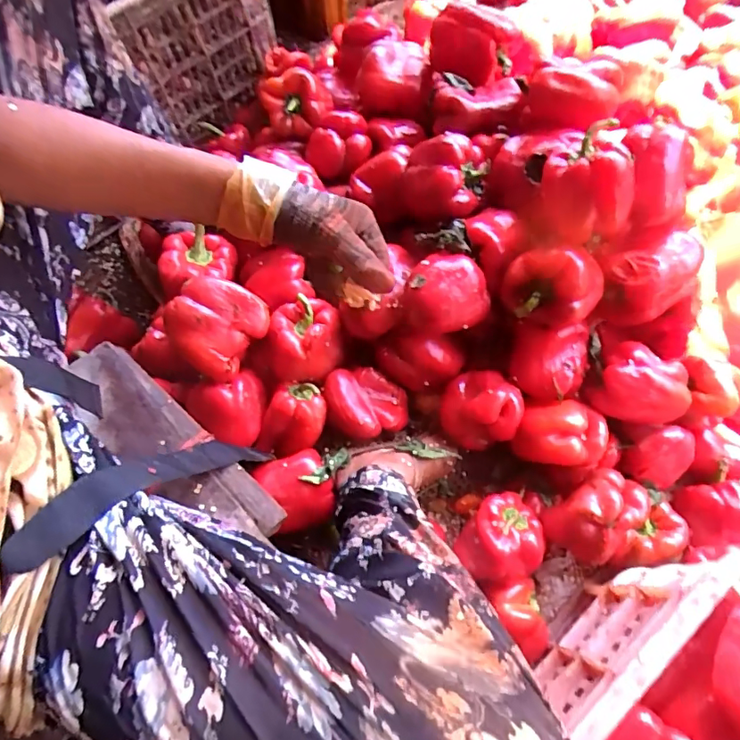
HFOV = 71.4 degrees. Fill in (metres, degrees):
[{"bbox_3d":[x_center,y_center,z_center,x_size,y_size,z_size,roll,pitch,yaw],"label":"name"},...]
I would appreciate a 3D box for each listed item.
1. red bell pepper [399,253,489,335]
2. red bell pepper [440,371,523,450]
[{"bbox_3d":[0.086,-0.080,0.571,0.084,0.069,0.080,-2,69,4],"label":"red bell pepper"},{"bbox_3d":[0.126,0.041,0.596,0.088,0.071,0.082,3,69,6],"label":"red bell pepper"}]

